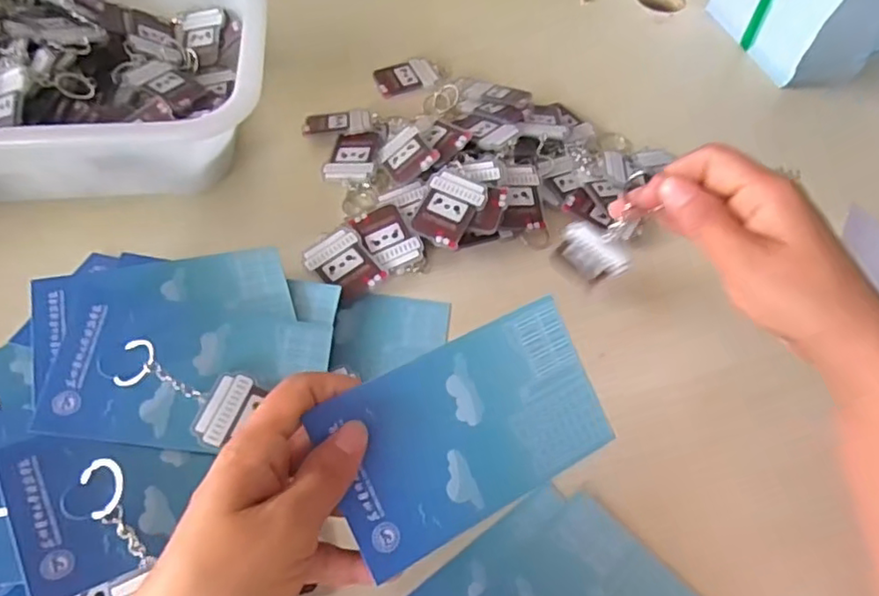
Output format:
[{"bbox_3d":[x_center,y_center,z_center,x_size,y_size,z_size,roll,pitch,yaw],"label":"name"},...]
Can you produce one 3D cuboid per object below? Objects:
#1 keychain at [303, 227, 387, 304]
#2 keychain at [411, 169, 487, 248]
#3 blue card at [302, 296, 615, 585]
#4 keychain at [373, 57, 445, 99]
[{"bbox_3d":[-0.062,-0.022,0.396,0.037,0.007,0.050,-30,62,-23],"label":"keychain"},{"bbox_3d":[0.006,-0.060,0.409,0.039,0.005,0.056,22,72,14],"label":"keychain"},{"bbox_3d":[0.015,0.059,0.281,0.129,0.004,0.077,-24,88,-19],"label":"blue card"},{"bbox_3d":[-0.025,-0.189,0.522,0.057,0.008,0.035,-14,57,-14],"label":"keychain"}]

